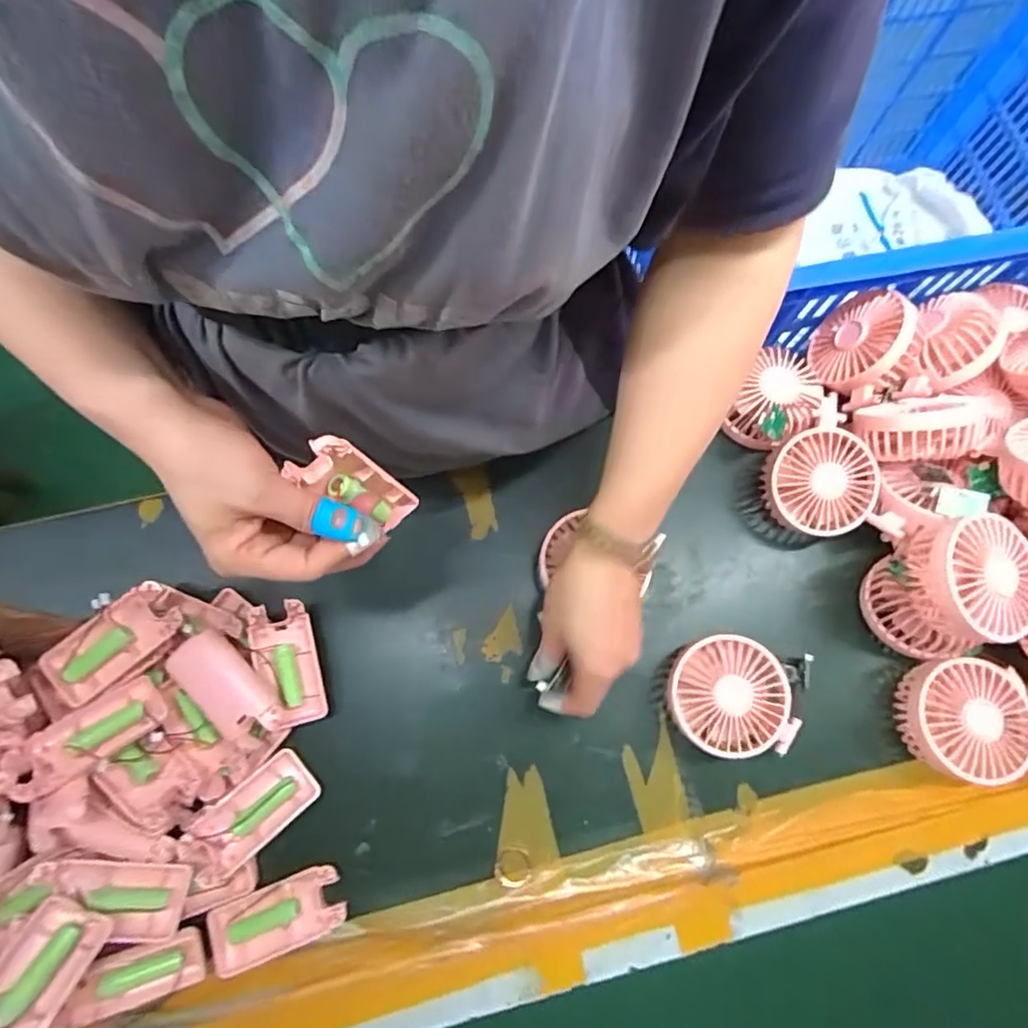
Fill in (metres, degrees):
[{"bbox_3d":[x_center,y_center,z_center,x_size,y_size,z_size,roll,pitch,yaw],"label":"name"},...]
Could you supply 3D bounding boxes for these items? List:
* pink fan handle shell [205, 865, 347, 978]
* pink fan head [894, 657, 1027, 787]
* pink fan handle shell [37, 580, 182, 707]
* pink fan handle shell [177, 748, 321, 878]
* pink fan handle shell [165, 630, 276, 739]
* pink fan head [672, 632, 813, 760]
[{"bbox_3d":[-0.177,0.299,0.414,0.097,0.012,0.046,-23,75,-7],"label":"pink fan handle shell"},{"bbox_3d":[0.351,0.154,0.438,0.080,0.044,0.094,36,77,9],"label":"pink fan head"},{"bbox_3d":[-0.298,0.096,0.415,0.090,0.018,0.045,-43,106,-19],"label":"pink fan handle shell"},{"bbox_3d":[-0.199,0.228,0.425,0.093,0.014,0.048,-38,87,-25],"label":"pink fan handle shell"},{"bbox_3d":[-0.219,0.127,0.422,0.081,0.022,0.039,44,78,11],"label":"pink fan handle shell"},{"bbox_3d":[0.175,0.145,0.446,0.108,0.051,0.089,19,75,5],"label":"pink fan head"}]

